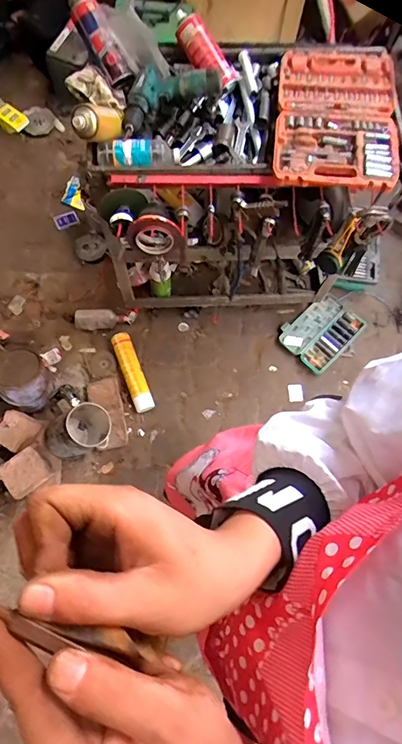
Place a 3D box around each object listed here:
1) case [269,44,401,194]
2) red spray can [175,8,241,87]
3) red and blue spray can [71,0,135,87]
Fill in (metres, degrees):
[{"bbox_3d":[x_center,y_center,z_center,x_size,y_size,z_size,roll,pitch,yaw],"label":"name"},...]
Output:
[{"bbox_3d":[0.287,-0.554,0.907,0.242,0.047,0.378,7,75,0],"label":"case"},{"bbox_3d":[0.009,-0.701,0.942,0.177,0.066,0.054,41,76,-15],"label":"red spray can"},{"bbox_3d":[-0.213,-0.702,0.908,0.049,0.061,0.182,-41,120,-12],"label":"red and blue spray can"}]

